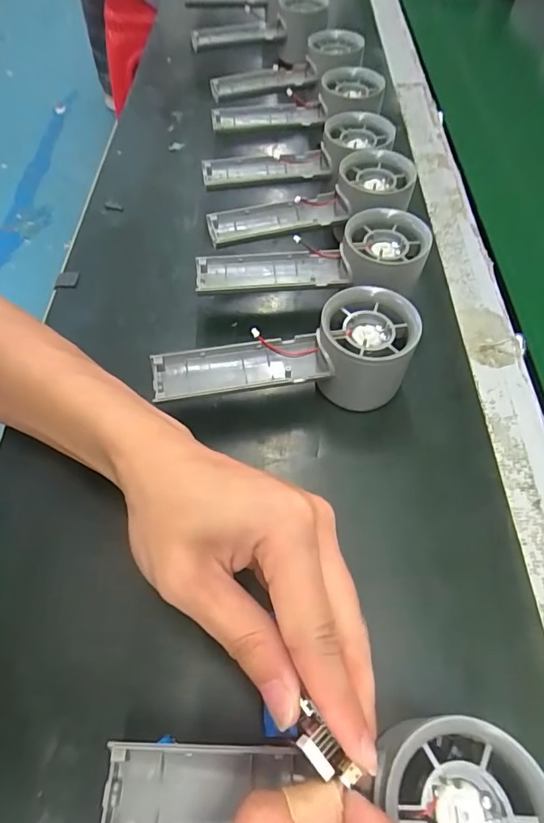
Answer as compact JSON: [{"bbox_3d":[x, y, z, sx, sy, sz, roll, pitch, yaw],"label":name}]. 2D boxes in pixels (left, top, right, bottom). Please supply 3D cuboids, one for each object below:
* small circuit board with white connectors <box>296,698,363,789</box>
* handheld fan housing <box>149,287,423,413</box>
[{"bbox_3d":[0.017,0.114,0.157,0.011,0.006,0.027,-37,76,-21],"label":"small circuit board with white connectors"},{"bbox_3d":[0.007,-0.027,0.282,0.155,0.048,0.060,-13,59,-9],"label":"handheld fan housing"}]

